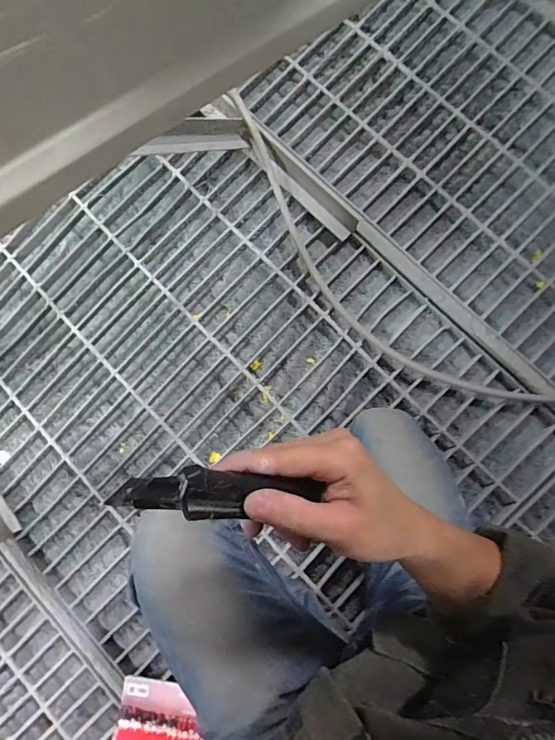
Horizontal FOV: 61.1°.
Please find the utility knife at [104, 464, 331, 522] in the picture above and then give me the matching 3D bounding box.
[{"bbox_3d":[-0.031,0.072,0.271,0.120,0.015,0.030,6,85,-29],"label":"utility knife"}]

